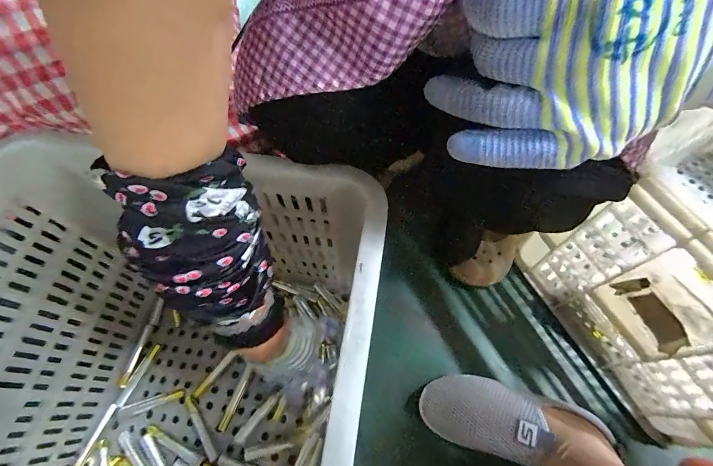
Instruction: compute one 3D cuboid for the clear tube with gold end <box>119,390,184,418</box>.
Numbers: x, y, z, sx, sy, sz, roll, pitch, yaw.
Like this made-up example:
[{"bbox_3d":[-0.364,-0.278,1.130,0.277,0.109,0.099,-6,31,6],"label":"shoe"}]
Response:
[{"bbox_3d":[-0.279,0.233,0.460,0.084,0.014,0.018,-15,64,-7],"label":"clear tube with gold end"}]

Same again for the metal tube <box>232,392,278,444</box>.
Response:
[{"bbox_3d":[-0.131,0.243,0.443,0.013,0.014,0.070,33,68,16],"label":"metal tube"}]

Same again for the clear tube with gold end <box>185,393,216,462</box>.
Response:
[{"bbox_3d":[-0.204,0.254,0.439,0.011,0.008,0.086,-30,66,-14],"label":"clear tube with gold end"}]

